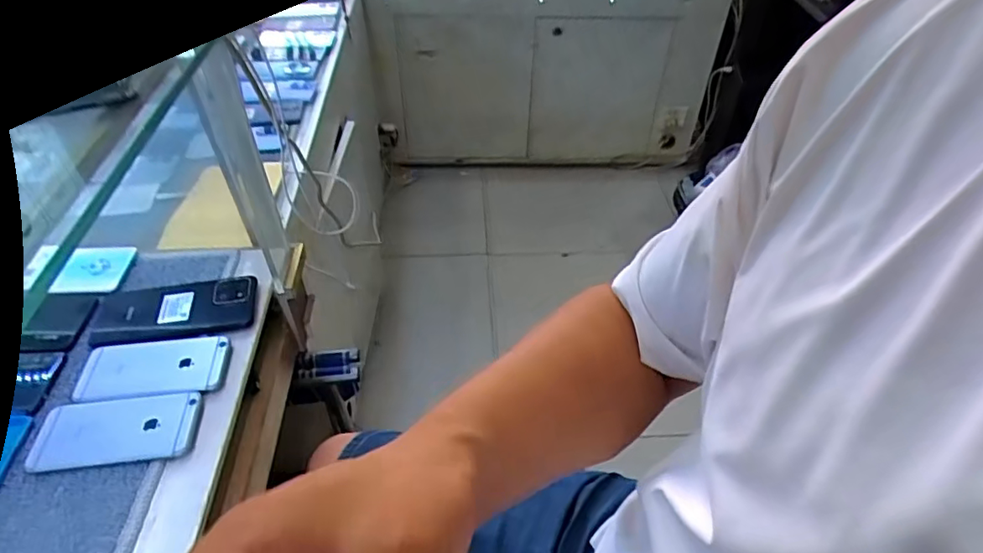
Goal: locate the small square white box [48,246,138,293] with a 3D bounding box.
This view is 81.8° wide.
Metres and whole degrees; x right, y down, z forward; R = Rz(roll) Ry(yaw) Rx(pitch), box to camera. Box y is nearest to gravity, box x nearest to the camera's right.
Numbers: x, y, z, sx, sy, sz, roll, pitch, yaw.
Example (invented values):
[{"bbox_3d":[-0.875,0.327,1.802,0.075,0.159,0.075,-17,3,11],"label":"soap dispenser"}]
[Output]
[{"bbox_3d":[-0.451,-0.009,0.645,0.073,0.014,0.067,5,45,-1],"label":"small square white box"}]

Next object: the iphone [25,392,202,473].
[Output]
[{"bbox_3d":[-0.341,0.138,0.515,0.138,0.008,0.067,-5,45,-6],"label":"iphone"}]

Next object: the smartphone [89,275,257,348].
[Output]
[{"bbox_3d":[-0.343,0.033,0.612,0.163,0.015,0.075,-7,46,-8],"label":"smartphone"}]

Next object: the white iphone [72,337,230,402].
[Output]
[{"bbox_3d":[-0.337,0.089,0.562,0.141,0.009,0.066,-4,45,-5],"label":"white iphone"}]

